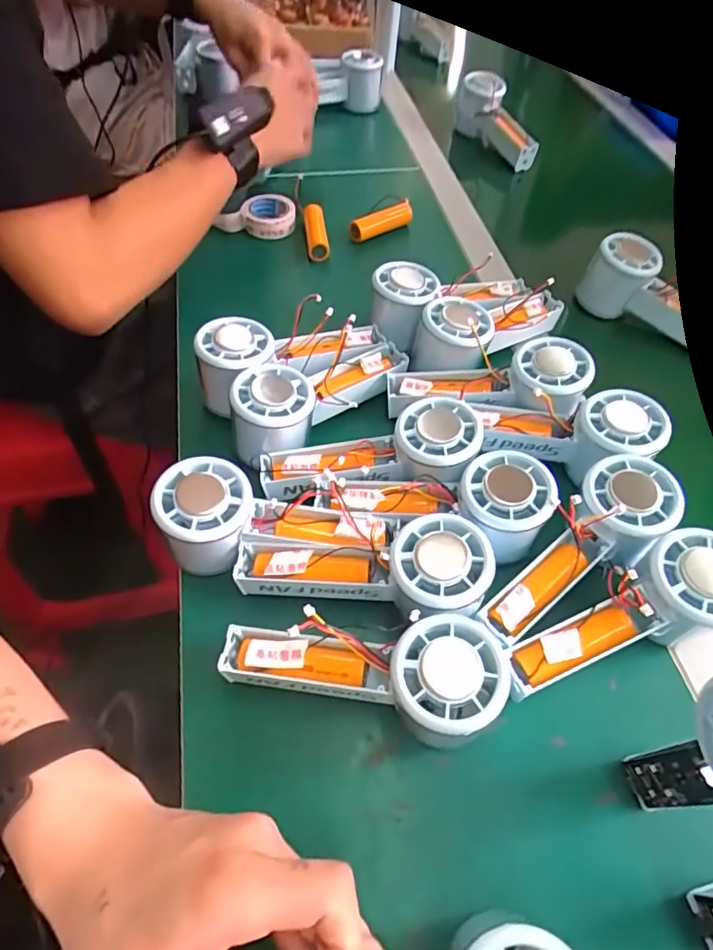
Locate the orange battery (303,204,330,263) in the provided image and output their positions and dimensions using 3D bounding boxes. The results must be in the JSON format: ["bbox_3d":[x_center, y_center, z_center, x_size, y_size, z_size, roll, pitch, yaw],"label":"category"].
[{"bbox_3d":[-0.042,-0.253,0.557,0.022,0.025,0.075,-4,55,-8],"label":"orange battery"}]

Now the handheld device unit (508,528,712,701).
[{"bbox_3d":[0.156,0.086,0.314,0.154,0.043,0.055,-26,59,-1],"label":"handheld device unit"}]

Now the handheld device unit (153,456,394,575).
[{"bbox_3d":[-0.054,0.033,0.346,0.143,0.054,0.051,9,53,-14],"label":"handheld device unit"}]

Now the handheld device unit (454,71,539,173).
[{"bbox_3d":[0.195,-0.476,0.732,0.149,0.070,0.045,18,45,-38],"label":"handheld device unit"}]

